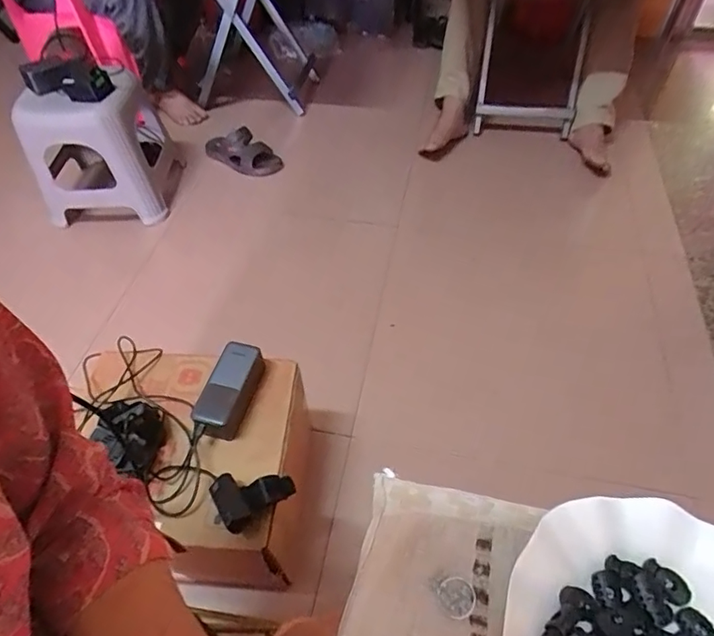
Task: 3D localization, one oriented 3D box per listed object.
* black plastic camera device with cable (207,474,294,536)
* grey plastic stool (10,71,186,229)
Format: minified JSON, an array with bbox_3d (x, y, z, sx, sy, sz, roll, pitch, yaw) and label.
[{"bbox_3d":[-0.135,0.215,0.621,0.074,0.034,0.093,36,61,26],"label":"black plastic camera device with cable"},{"bbox_3d":[-0.657,-0.446,1.287,0.284,0.364,0.296,-3,51,0],"label":"grey plastic stool"}]

